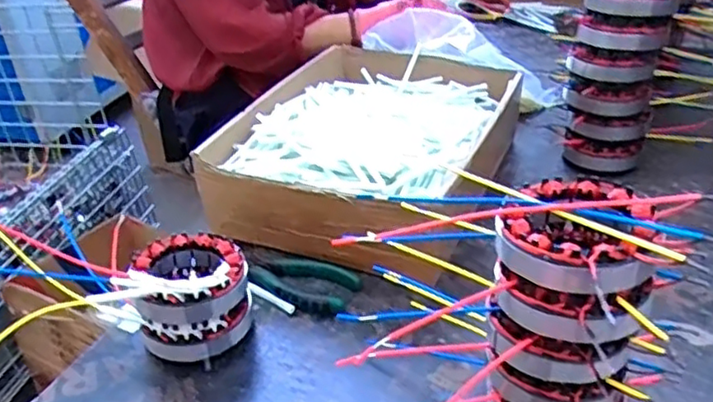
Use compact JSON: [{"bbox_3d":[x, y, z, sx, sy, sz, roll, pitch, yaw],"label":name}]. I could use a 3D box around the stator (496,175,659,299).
[{"bbox_3d":[0.125,0.021,0.366,0.080,0.035,0.083,-22,36,-25],"label":"stator"}]

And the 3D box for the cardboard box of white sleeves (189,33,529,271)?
[{"bbox_3d":[0.020,-0.057,0.688,0.245,0.096,0.316,8,34,20],"label":"cardboard box of white sleeves"}]

